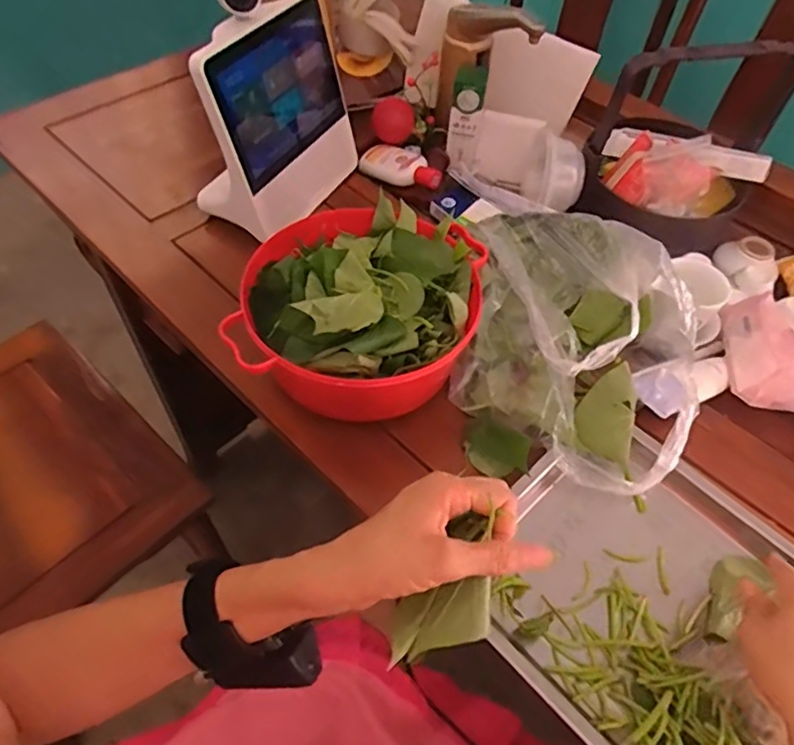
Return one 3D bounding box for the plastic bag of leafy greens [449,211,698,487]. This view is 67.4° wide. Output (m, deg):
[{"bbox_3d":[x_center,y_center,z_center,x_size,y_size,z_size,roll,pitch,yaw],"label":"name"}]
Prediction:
[{"bbox_3d":[0.169,-0.040,0.559,0.209,0.129,0.268,10,54,4],"label":"plastic bag of leafy greens"}]

